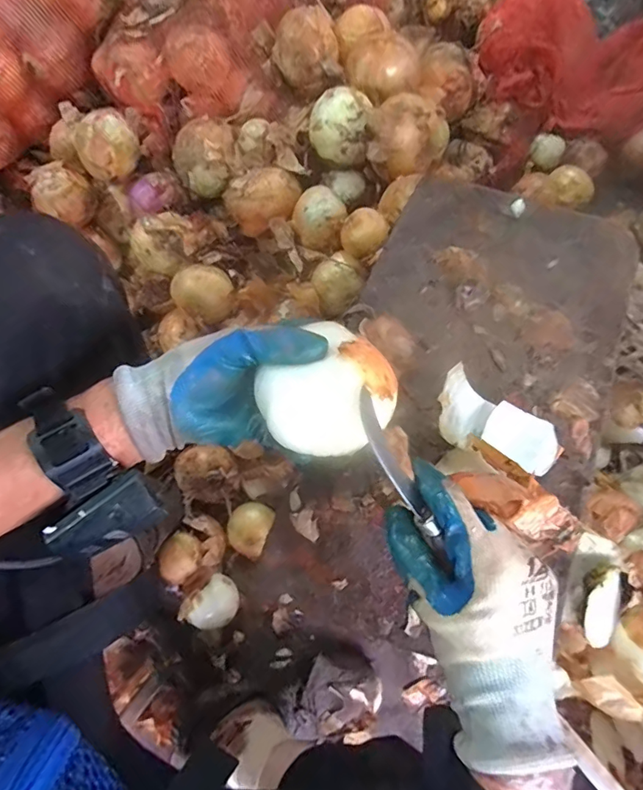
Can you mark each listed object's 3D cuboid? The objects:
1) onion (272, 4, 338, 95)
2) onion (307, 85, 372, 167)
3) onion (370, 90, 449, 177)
[{"bbox_3d":[-0.023,-0.483,0.673,0.091,0.070,0.078,1,77,1],"label":"onion"},{"bbox_3d":[0.026,-0.351,0.635,0.077,0.068,0.073,0,77,1],"label":"onion"},{"bbox_3d":[0.108,-0.326,0.616,0.095,0.074,0.086,15,78,5],"label":"onion"}]

